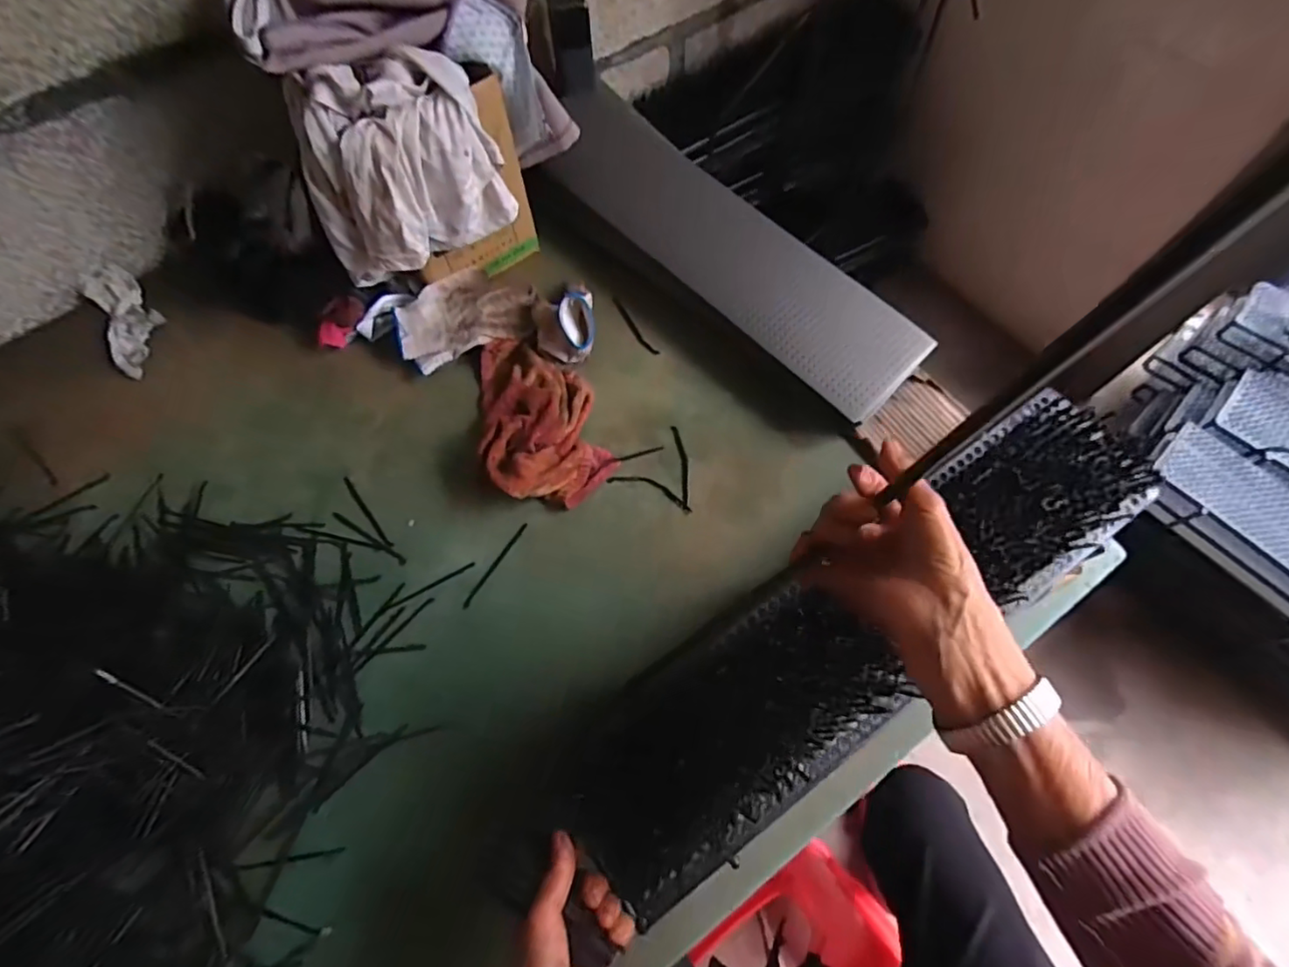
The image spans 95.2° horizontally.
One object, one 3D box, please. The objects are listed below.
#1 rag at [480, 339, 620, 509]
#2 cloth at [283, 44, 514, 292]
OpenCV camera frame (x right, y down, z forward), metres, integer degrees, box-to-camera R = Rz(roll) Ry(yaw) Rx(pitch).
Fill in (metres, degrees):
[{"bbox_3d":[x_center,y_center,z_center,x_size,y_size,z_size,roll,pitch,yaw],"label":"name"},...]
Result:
[{"bbox_3d":[-0.122,-0.080,0.679,0.134,0.049,0.220,-19,67,-6],"label":"rag"},{"bbox_3d":[-0.246,-0.313,0.597,0.192,0.166,0.103,-14,67,-4],"label":"cloth"}]

